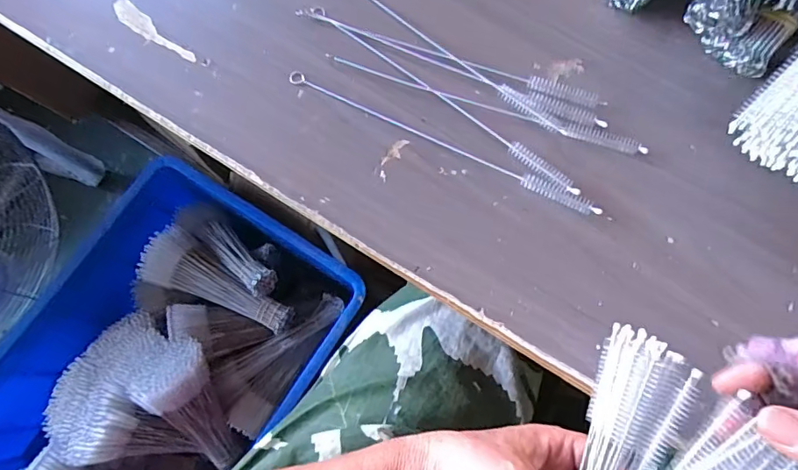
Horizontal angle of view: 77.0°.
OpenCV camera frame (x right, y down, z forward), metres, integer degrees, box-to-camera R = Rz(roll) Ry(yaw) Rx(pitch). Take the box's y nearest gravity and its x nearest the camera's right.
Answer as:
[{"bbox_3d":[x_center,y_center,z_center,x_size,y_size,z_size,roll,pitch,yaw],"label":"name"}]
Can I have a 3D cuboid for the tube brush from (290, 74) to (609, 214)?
[{"bbox_3d":[0.028,-0.065,0.349,0.233,0.006,0.011,25,77,5],"label":"tube brush"}]

